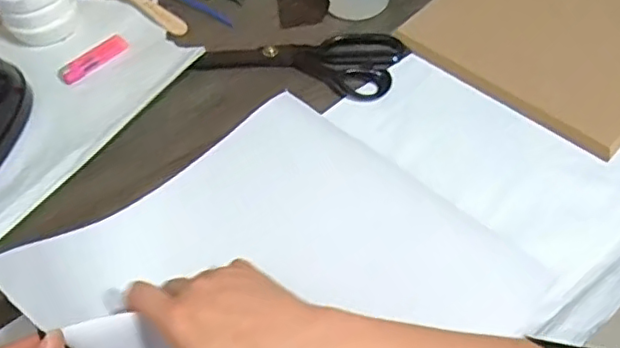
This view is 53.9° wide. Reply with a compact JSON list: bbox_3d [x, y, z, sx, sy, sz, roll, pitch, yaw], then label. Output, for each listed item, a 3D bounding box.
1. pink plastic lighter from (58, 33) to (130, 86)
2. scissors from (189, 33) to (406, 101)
[{"bbox_3d":[-0.229,-0.122,0.644,0.028,0.006,0.080,35,63,24],"label":"pink plastic lighter"},{"bbox_3d":[-0.010,-0.121,0.628,0.201,0.012,0.083,9,55,9],"label":"scissors"}]

